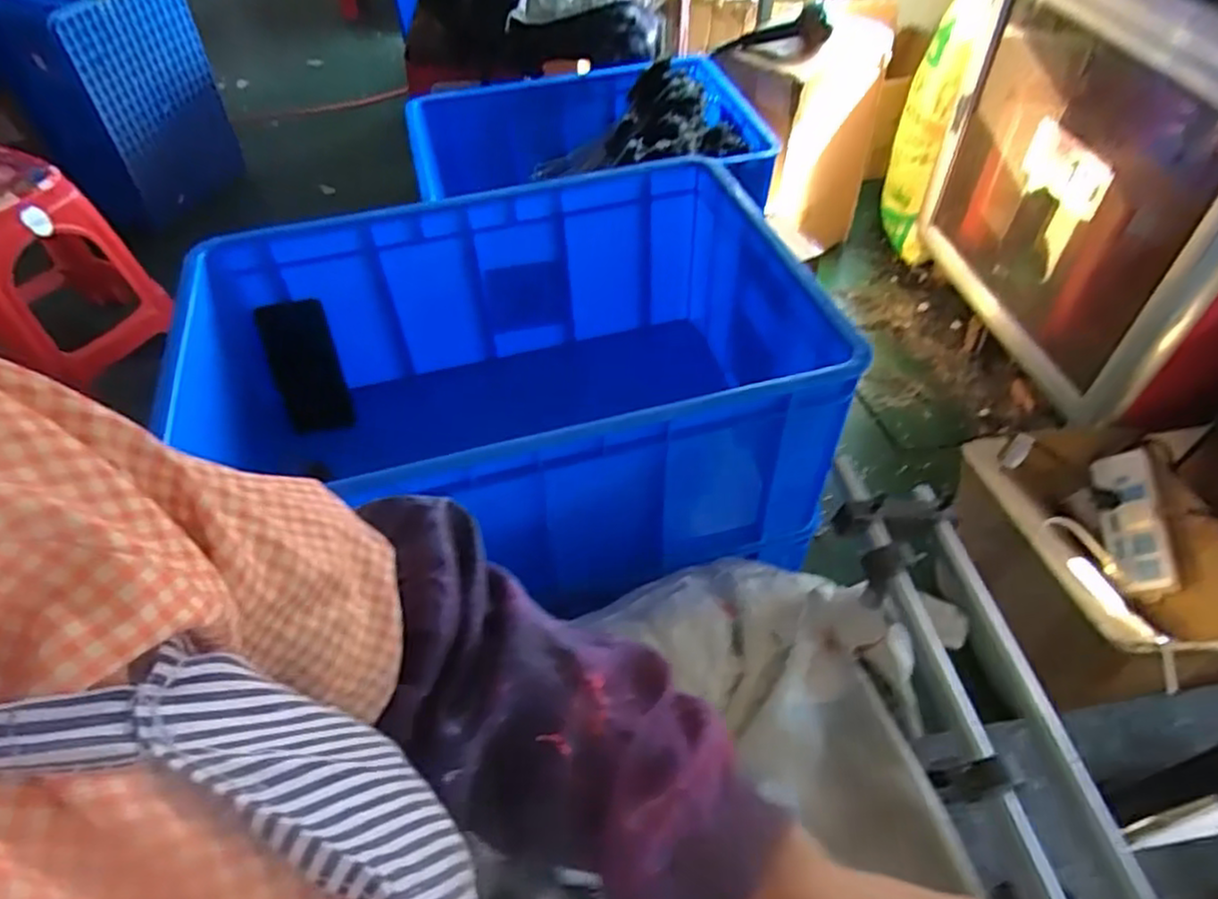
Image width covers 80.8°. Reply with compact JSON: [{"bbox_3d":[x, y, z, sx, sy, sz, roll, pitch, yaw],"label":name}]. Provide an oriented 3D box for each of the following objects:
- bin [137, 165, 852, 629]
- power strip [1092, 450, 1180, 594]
[{"bbox_3d":[-0.137,-0.047,0.799,0.660,0.308,0.420,-11,50,-6],"label":"bin"},{"bbox_3d":[0.784,0.102,1.070,0.079,0.035,0.232,-24,41,42],"label":"power strip"}]

